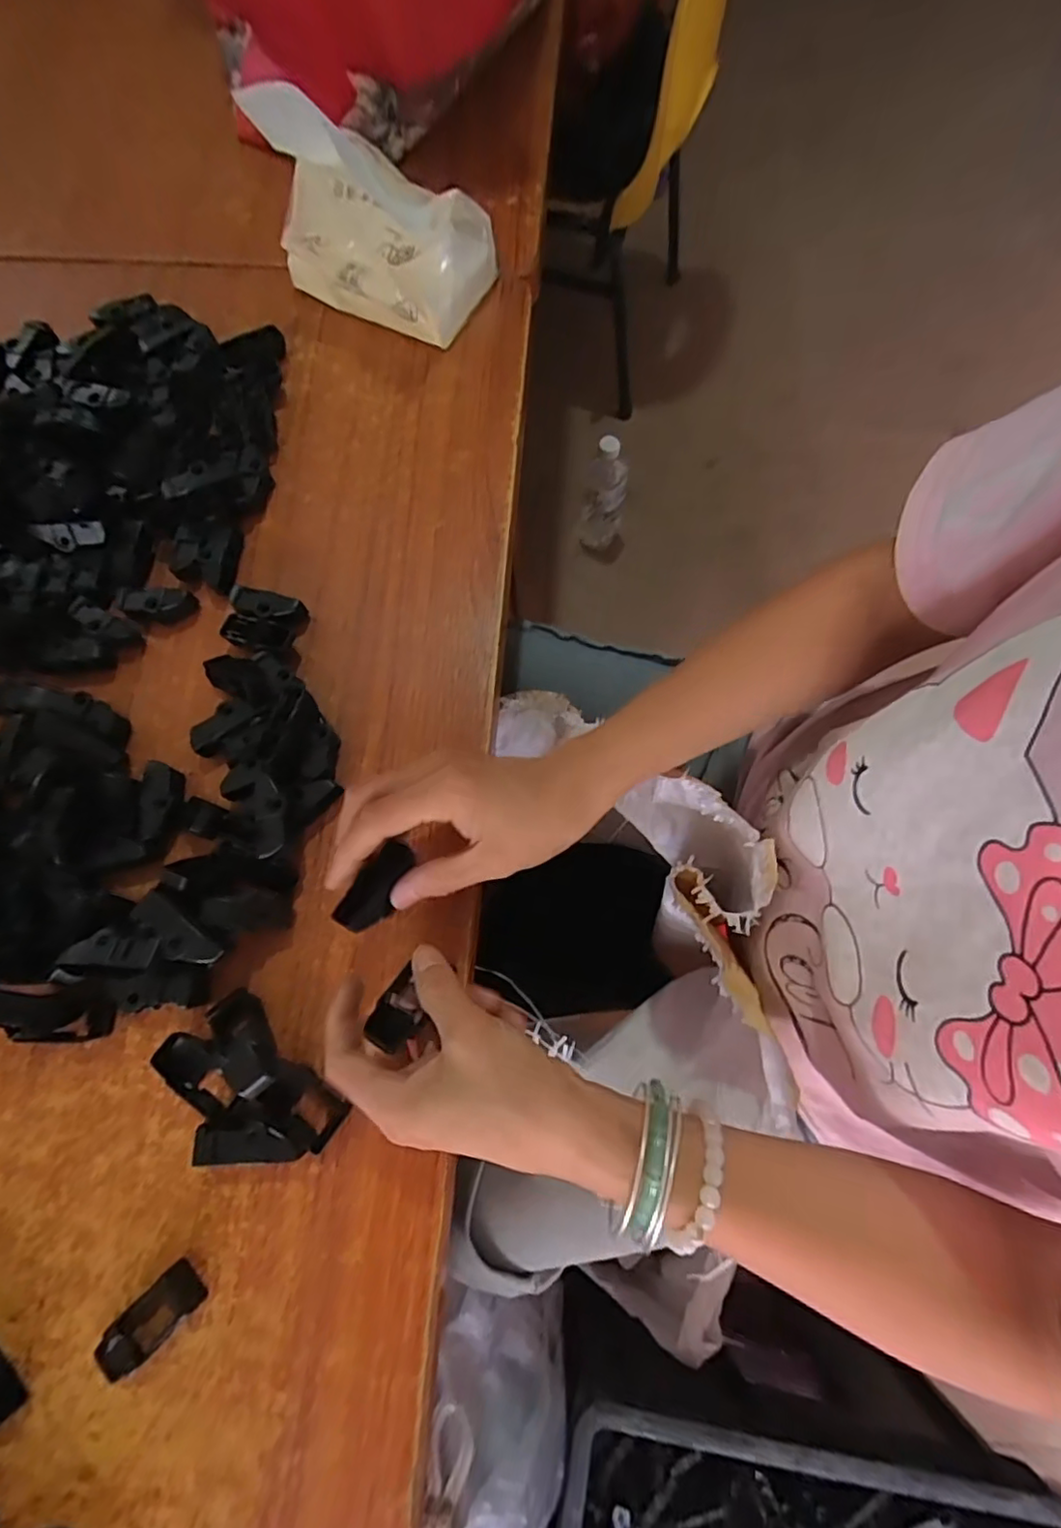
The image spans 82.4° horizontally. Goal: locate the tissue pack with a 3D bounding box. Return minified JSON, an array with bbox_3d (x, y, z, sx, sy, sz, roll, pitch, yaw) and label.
[{"bbox_3d":[-0.105,-0.375,0.409,0.131,0.116,0.084,23,76,7],"label":"tissue pack"}]

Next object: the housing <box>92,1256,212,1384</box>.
[{"bbox_3d":[-0.177,0.259,0.281,0.022,0.017,0.046,44,79,11],"label":"housing"}]

